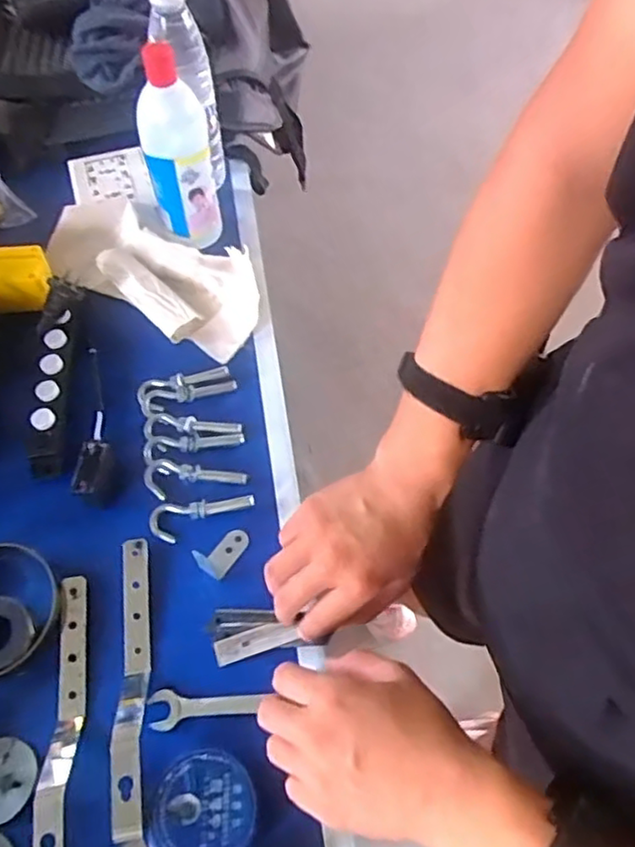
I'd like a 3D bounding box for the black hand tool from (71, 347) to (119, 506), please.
[{"bbox_3d":[-0.192,-0.005,0.582,0.029,0.027,0.165,-3,58,-6],"label":"black hand tool"}]

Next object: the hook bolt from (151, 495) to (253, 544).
[{"bbox_3d":[-0.098,0.070,0.554,0.084,0.011,0.034,-22,62,-17],"label":"hook bolt"}]

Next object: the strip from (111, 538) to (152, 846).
[{"bbox_3d":[-0.121,0.238,0.435,0.022,0.030,0.348,-8,58,-4],"label":"strip"}]

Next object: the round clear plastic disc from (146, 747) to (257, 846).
[{"bbox_3d":[-0.074,0.253,0.431,0.066,0.028,0.070,2,58,-3],"label":"round clear plastic disc"}]

